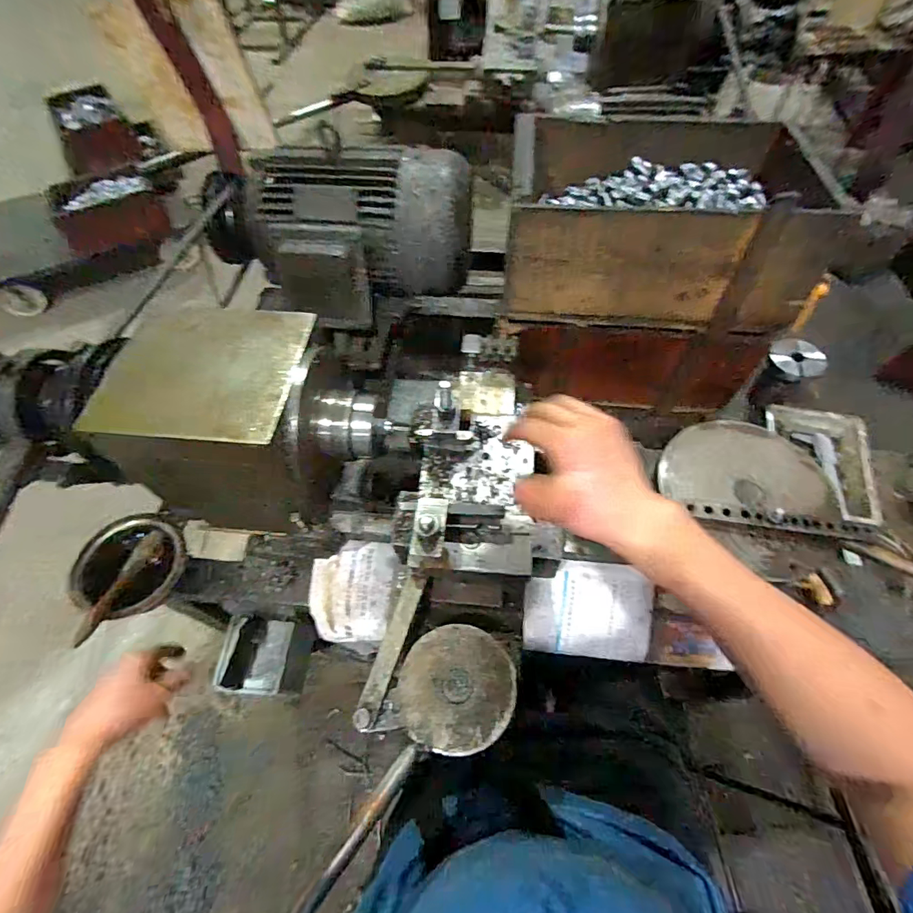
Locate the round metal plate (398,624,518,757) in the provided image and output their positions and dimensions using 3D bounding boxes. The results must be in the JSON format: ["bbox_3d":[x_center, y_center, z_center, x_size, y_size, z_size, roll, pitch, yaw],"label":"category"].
[{"bbox_3d":[0.000,0.195,0.405,0.096,0.015,0.094,-1,58,1],"label":"round metal plate"}]

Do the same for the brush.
[{"bbox_3d":[-0.407,0.155,0.585,0.028,0.015,0.148,7,44,6],"label":"brush"}]

